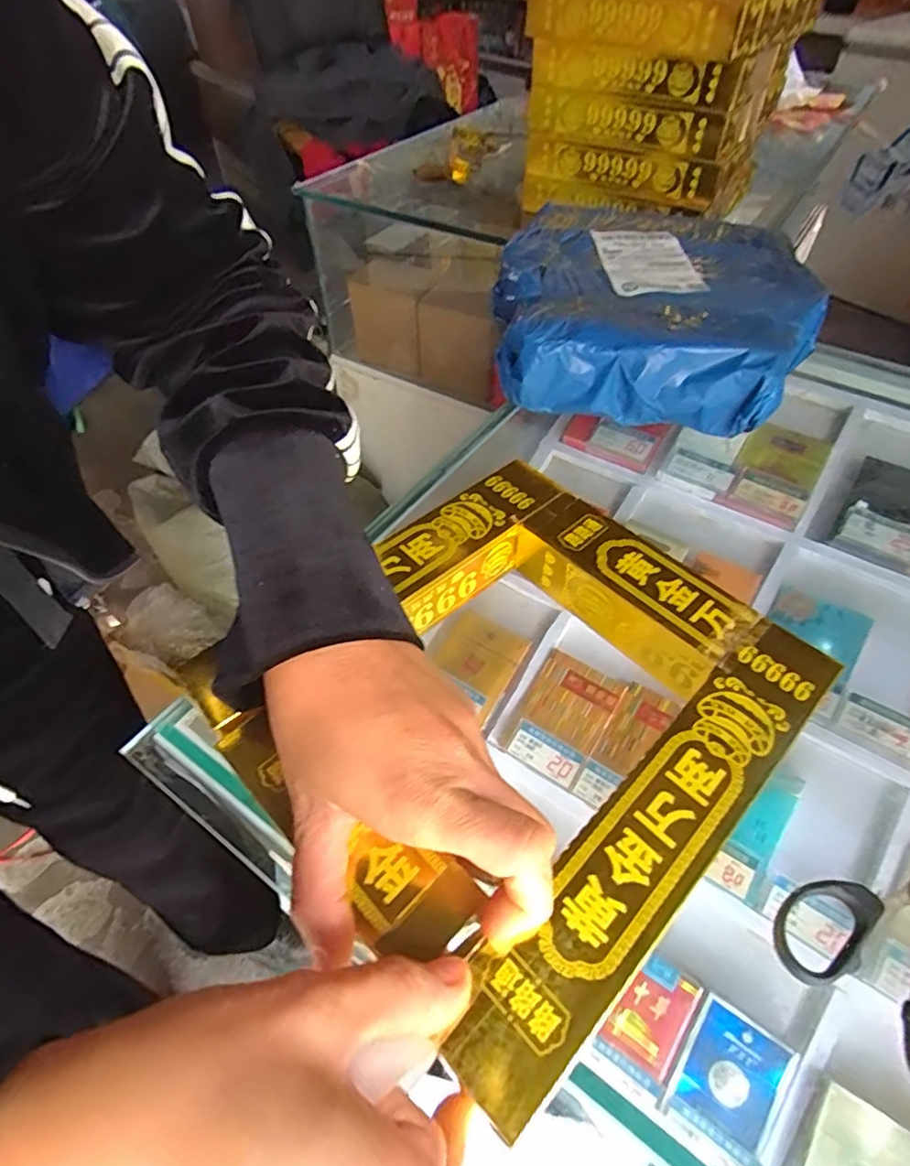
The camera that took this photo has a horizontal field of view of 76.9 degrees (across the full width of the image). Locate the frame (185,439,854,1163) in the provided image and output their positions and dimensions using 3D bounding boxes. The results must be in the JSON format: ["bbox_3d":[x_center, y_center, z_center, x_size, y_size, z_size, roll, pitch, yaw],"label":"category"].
[{"bbox_3d":[0.026,0.054,0.280,0.230,0.038,0.215,-37,59,-25],"label":"frame"}]

